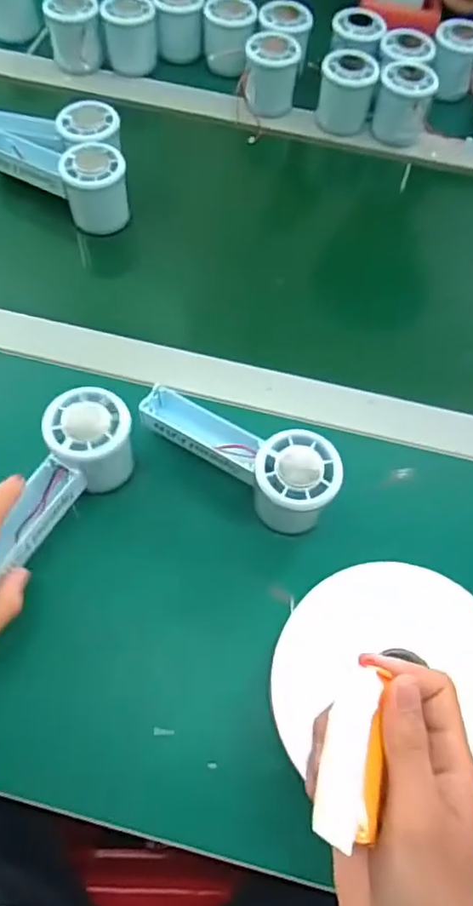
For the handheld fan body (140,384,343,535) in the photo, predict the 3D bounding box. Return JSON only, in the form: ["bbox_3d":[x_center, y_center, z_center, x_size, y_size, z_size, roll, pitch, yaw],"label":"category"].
[{"bbox_3d":[-0.003,0.002,0.415,0.148,0.053,0.053,23,65,9],"label":"handheld fan body"}]

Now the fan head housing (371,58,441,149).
[{"bbox_3d":[0.176,-0.365,0.613,0.053,0.065,0.056,1,63,-2],"label":"fan head housing"}]

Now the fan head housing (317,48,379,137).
[{"bbox_3d":[0.114,-0.380,0.614,0.053,0.064,0.046,8,63,1],"label":"fan head housing"}]

